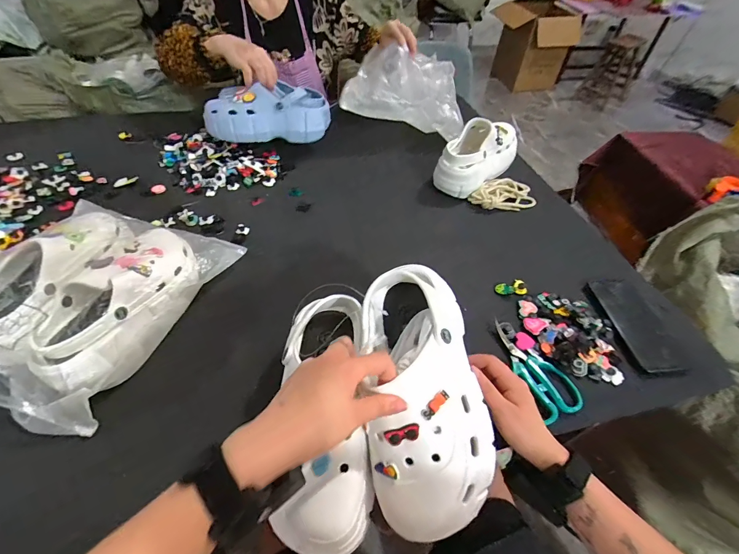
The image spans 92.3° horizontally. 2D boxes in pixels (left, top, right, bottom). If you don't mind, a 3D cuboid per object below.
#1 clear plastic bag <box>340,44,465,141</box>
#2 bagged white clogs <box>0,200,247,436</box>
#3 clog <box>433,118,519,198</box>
[{"bbox_3d":[0.090,-0.465,0.861,0.274,0.118,0.247,6,48,3],"label":"clear plastic bag"},{"bbox_3d":[-0.363,0.021,0.481,0.213,0.109,0.320,15,49,10],"label":"bagged white clogs"},{"bbox_3d":[0.231,-0.263,0.751,0.105,0.098,0.202,30,53,22],"label":"clog"}]

